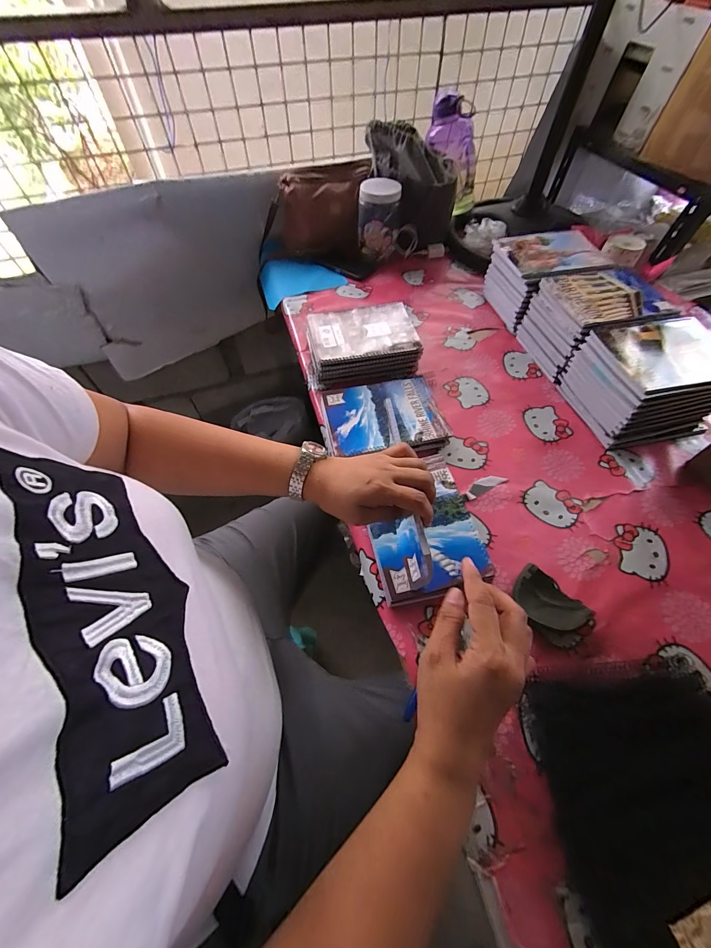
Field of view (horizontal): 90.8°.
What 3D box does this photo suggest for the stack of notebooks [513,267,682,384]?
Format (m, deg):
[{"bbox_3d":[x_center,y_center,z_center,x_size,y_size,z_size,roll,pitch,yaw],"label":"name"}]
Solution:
[{"bbox_3d":[0.455,-0.297,0.699,0.206,0.128,0.172,-12,58,-7],"label":"stack of notebooks"}]

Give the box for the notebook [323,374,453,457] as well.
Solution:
[{"bbox_3d":[0.048,-0.105,0.618,0.198,0.017,0.145,-8,58,-8],"label":"notebook"}]

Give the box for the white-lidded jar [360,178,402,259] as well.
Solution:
[{"bbox_3d":[0.056,-0.622,0.869,0.096,0.156,0.096,0,58,0],"label":"white-lidded jar"}]

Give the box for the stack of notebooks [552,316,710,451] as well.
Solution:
[{"bbox_3d":[0.497,-0.158,0.608,0.198,0.129,0.178,-9,58,-5],"label":"stack of notebooks"}]

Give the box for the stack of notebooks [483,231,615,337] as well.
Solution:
[{"bbox_3d":[0.410,-0.428,0.778,0.189,0.129,0.173,-13,59,-7],"label":"stack of notebooks"}]

